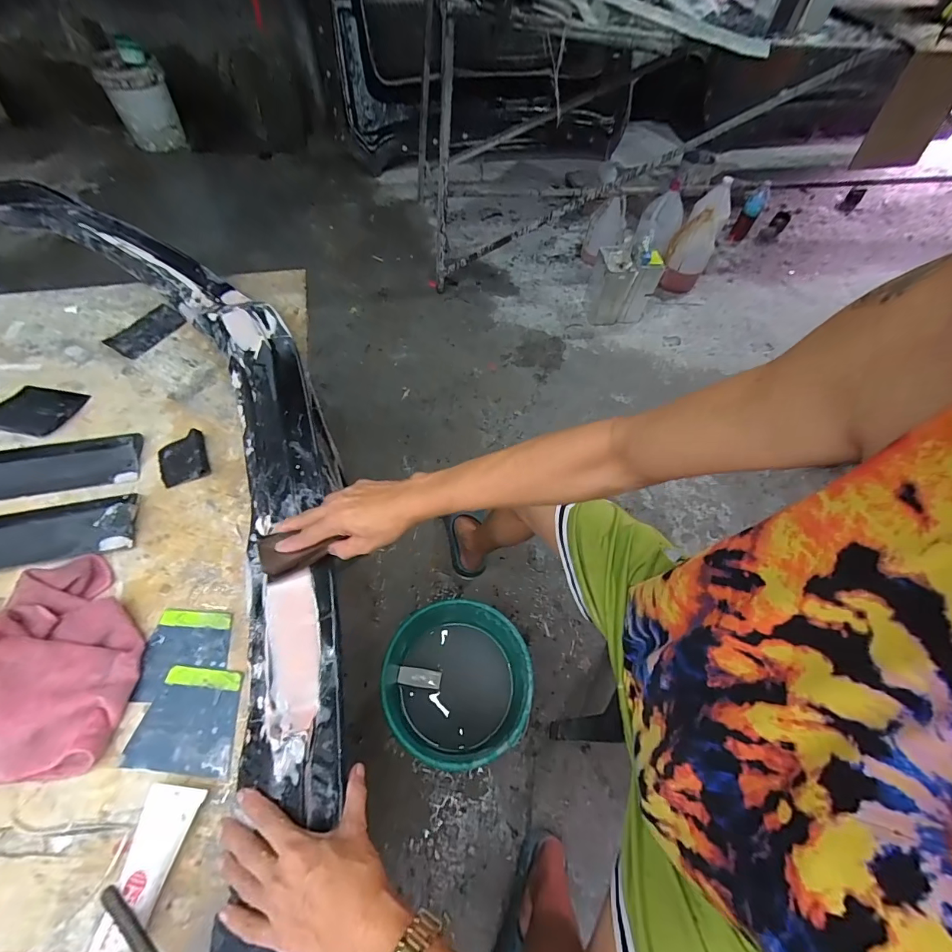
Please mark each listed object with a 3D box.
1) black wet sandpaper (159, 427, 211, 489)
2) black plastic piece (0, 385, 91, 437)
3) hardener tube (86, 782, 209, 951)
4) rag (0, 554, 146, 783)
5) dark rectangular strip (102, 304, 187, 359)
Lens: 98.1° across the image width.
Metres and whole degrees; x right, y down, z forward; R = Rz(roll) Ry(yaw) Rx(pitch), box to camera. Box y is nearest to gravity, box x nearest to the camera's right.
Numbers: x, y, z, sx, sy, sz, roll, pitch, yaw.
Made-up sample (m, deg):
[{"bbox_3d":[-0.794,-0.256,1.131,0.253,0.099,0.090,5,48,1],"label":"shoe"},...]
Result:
[{"bbox_3d":[-0.421,-0.025,0.591,0.066,0.020,0.071,-19,62,-15],"label":"black wet sandpaper"},{"bbox_3d":[-0.651,-0.101,0.615,0.110,0.012,0.084,10,58,2],"label":"black plastic piece"},{"bbox_3d":[-0.309,0.382,0.374,0.047,0.032,0.163,9,58,2],"label":"hardener tube"},{"bbox_3d":[-0.484,0.215,0.438,0.199,0.057,0.220,-36,67,-22],"label":"rag"},{"bbox_3d":[-0.564,-0.250,0.708,0.079,0.006,0.113,30,61,14],"label":"dark rectangular strip"}]

